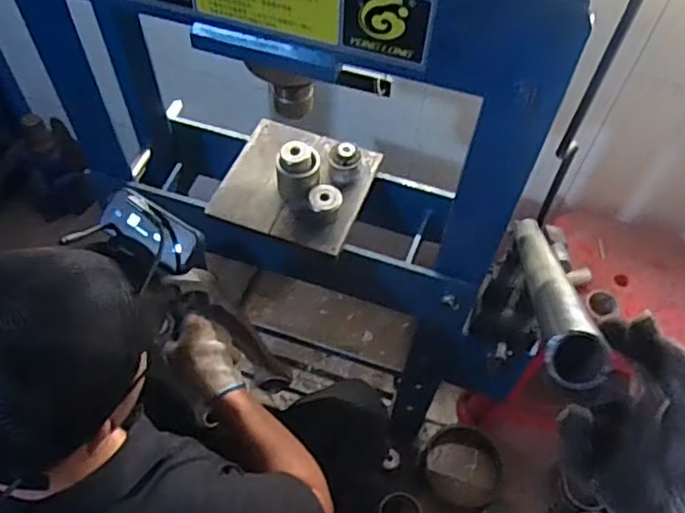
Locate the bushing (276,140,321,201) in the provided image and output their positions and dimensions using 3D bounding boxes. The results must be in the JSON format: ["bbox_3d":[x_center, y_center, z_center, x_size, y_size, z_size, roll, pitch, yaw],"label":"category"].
[{"bbox_3d":[-0.061,-0.114,0.870,0.061,0.057,0.053,2,56,-2],"label":"bushing"}]

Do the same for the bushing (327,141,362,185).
[{"bbox_3d":[0.004,-0.127,0.884,0.046,0.045,0.045,2,56,-2],"label":"bushing"}]

